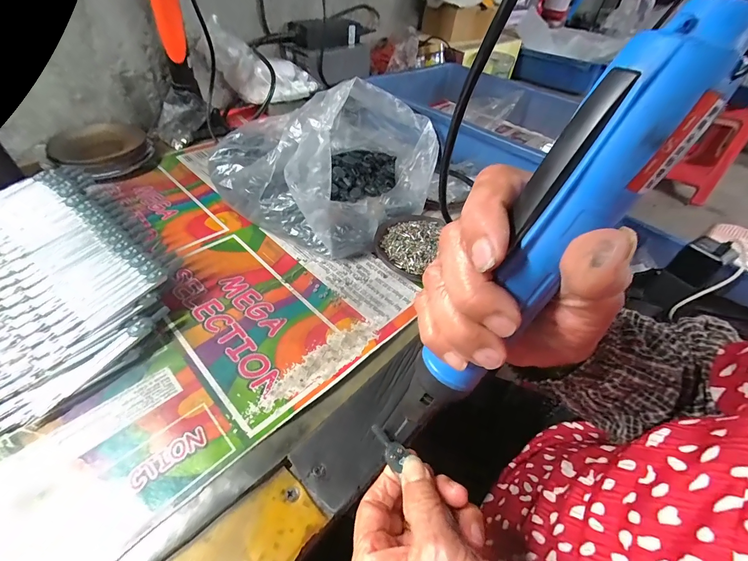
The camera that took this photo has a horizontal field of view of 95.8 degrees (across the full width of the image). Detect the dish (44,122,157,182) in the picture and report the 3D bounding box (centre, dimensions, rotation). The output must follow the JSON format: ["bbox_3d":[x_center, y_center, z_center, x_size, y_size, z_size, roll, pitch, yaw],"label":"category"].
[{"bbox_3d":[-0.387,-0.190,0.485,0.120,0.036,0.120,4,45,-3],"label":"dish"}]

